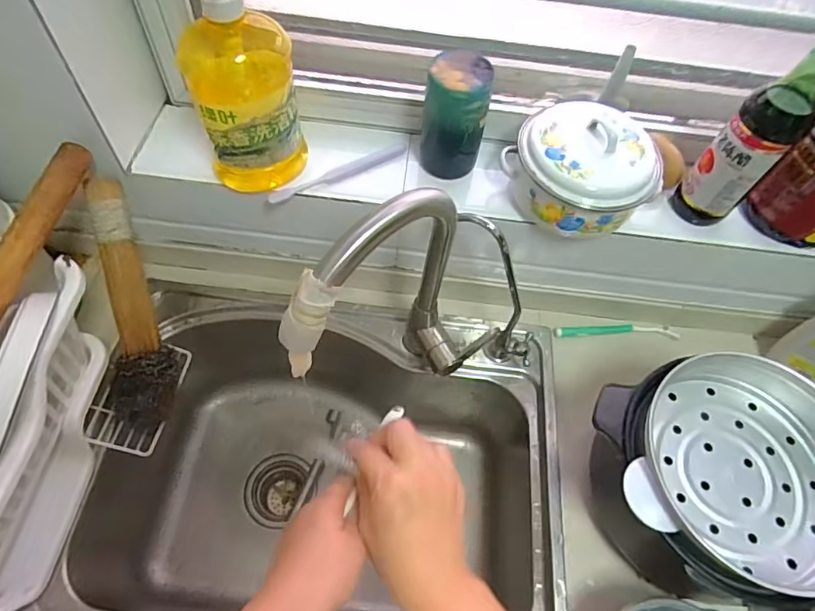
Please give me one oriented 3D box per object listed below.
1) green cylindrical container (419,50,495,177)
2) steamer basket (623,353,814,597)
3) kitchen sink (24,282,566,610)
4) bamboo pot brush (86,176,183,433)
[{"bbox_3d":[0.054,-0.215,0.587,0.070,0.128,0.058,15,59,5],"label":"green cylindrical container"},{"bbox_3d":[0.349,0.164,0.521,0.224,0.068,0.209,1,59,-2],"label":"steamer basket"},{"bbox_3d":[-0.104,0.242,0.710,0.568,0.230,0.433,8,59,1],"label":"kitchen sink"},{"bbox_3d":[-0.338,-0.001,0.616,0.078,0.050,0.301,-9,94,-9],"label":"bamboo pot brush"}]

